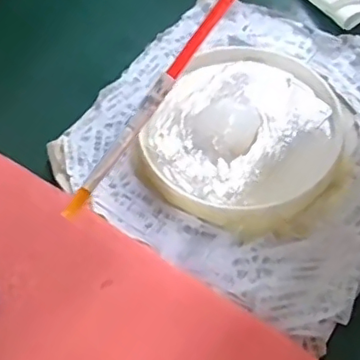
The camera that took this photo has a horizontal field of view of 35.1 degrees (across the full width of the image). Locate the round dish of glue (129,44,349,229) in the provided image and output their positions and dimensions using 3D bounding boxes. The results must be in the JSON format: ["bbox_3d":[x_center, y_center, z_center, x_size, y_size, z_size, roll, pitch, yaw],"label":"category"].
[{"bbox_3d":[0.039,-0.028,0.340,0.109,0.018,0.118,-1,58,1],"label":"round dish of glue"}]

